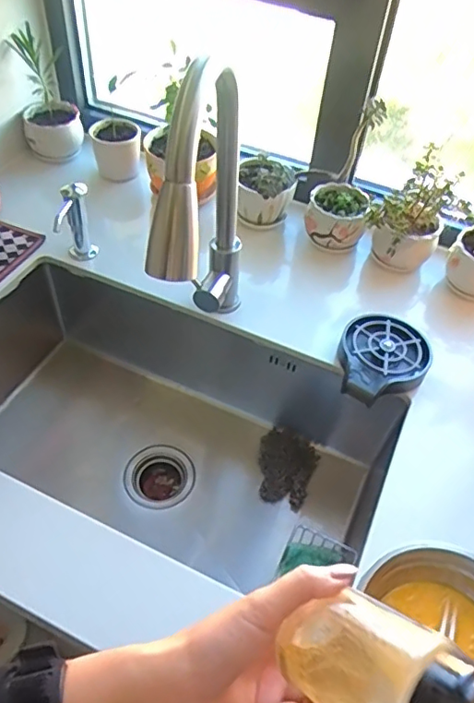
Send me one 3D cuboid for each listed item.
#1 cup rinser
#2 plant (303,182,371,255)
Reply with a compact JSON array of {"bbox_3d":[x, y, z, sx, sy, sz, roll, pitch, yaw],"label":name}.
[{"bbox_3d":[0.204,0.009,0.770,0.118,0.042,0.136,29,52,19],"label":"cup rinser"},{"bbox_3d":[0.165,-0.222,0.918,0.097,0.084,0.086,12,48,5],"label":"plant"}]

